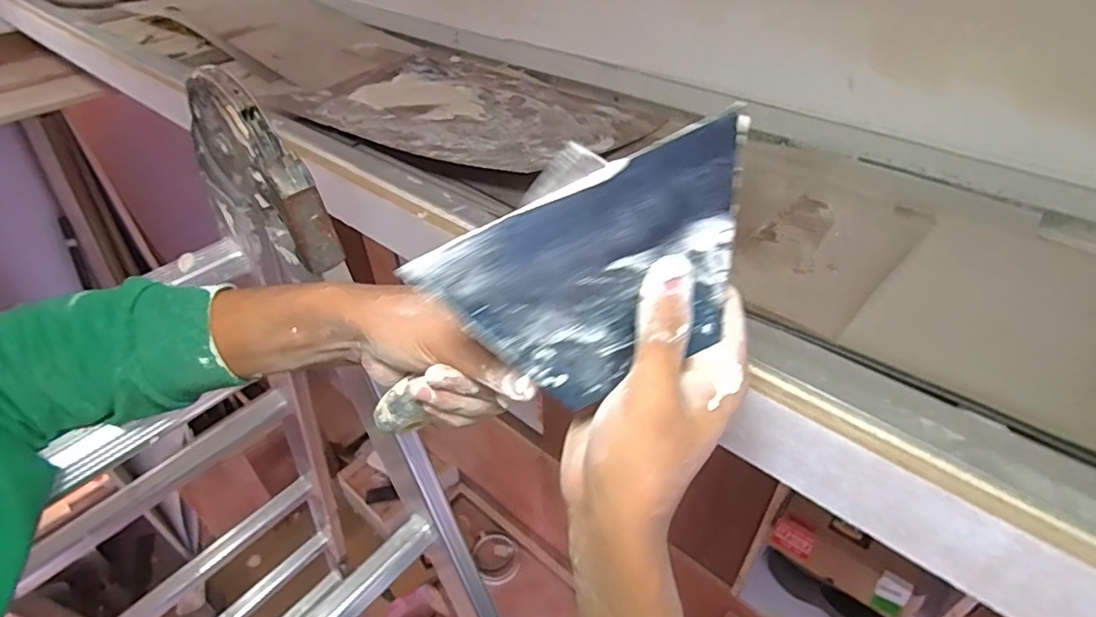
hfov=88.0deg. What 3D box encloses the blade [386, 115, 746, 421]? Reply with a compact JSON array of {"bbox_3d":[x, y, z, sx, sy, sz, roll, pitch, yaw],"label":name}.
[{"bbox_3d":[0.027,-0.010,0.246,0.136,0.096,0.004,-27,27,-1],"label":"blade"}]

